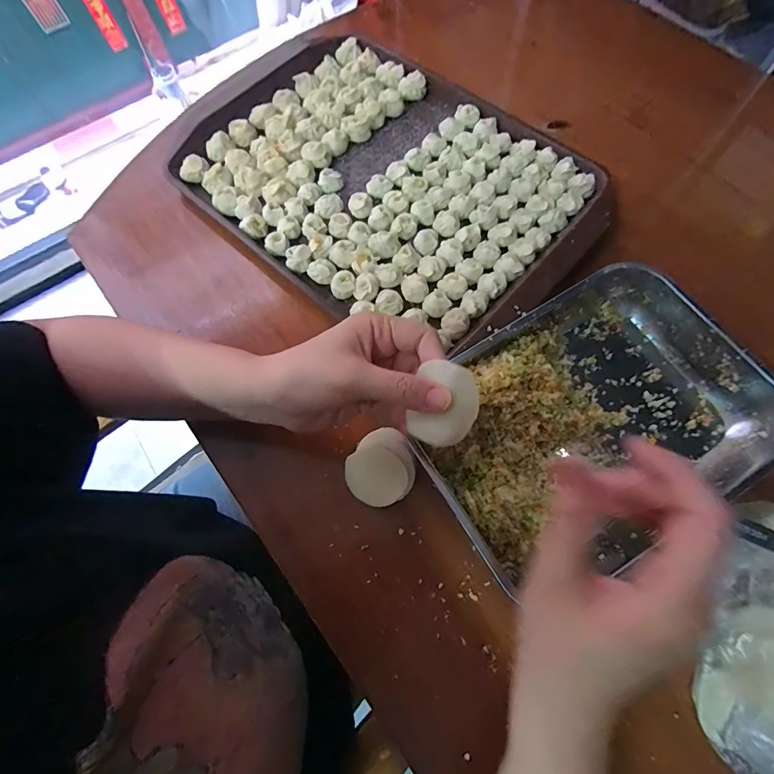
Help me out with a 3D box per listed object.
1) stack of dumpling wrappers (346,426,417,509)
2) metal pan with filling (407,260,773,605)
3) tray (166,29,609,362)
[{"bbox_3d":[-0.006,0.063,0.321,0.051,0.023,0.058,-18,70,-4],"label":"stack of dumpling wrappers"},{"bbox_3d":[0.153,0.022,0.315,0.249,0.044,0.177,-28,71,-8],"label":"metal pan with filling"},{"bbox_3d":[-0.005,-0.221,0.416,0.396,0.031,0.280,41,77,14],"label":"tray"}]

